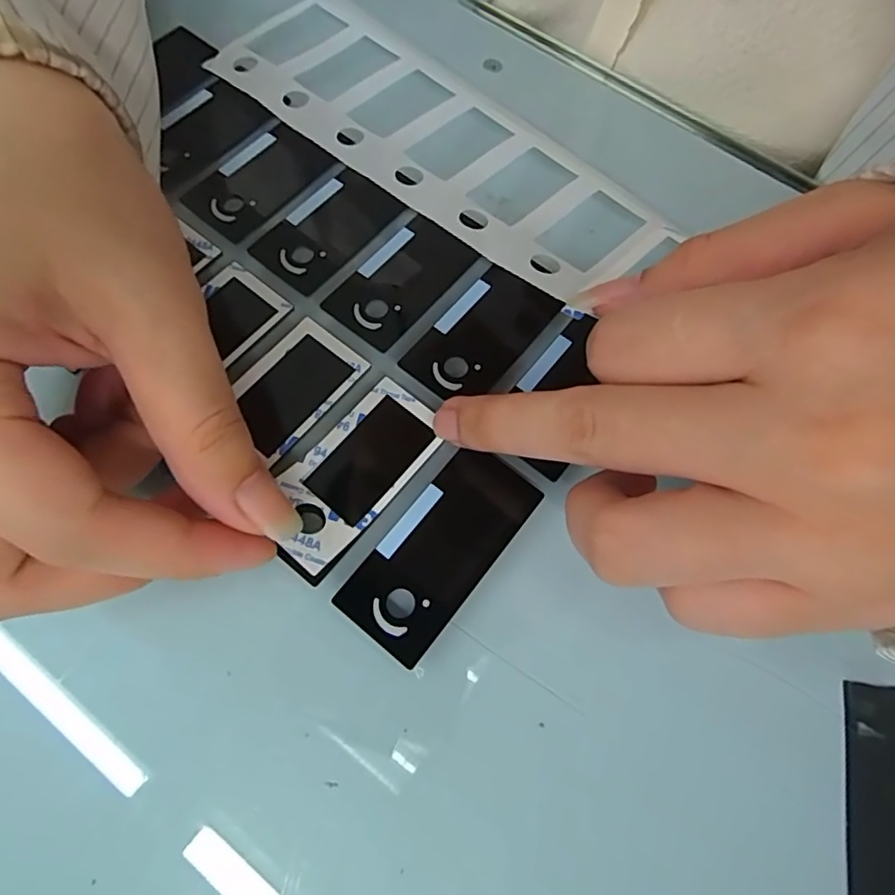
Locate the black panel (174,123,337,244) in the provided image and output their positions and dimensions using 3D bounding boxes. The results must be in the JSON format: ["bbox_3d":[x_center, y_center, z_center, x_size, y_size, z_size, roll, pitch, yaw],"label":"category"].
[{"bbox_3d":[-0.066,-0.094,0.199,0.029,0.004,0.049,37,71,11],"label":"black panel"}]

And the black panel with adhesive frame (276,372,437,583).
[{"bbox_3d":[-0.028,0.007,0.161,0.028,0.006,0.059,34,63,13],"label":"black panel with adhesive frame"}]

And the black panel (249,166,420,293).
[{"bbox_3d":[-0.040,-0.076,0.194,0.027,0.004,0.050,39,72,10],"label":"black panel"}]

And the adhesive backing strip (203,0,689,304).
[{"bbox_3d":[-0.009,-0.111,0.202,0.175,0.007,0.059,42,70,16],"label":"adhesive backing strip"}]

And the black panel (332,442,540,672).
[{"bbox_3d":[-0.001,0.027,0.155,0.027,0.004,0.059,37,71,11],"label":"black panel"}]

